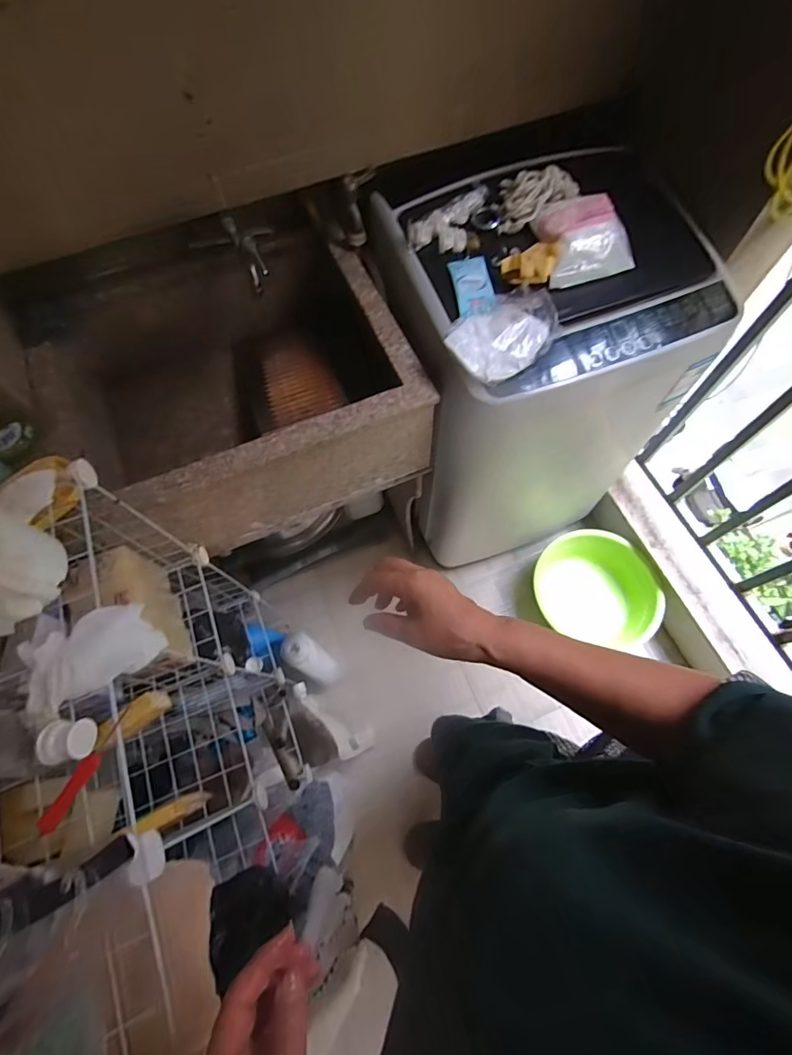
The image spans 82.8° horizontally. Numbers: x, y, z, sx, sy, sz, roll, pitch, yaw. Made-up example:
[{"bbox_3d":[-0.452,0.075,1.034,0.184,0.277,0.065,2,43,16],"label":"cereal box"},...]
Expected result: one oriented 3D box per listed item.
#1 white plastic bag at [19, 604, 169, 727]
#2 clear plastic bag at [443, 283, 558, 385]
[{"bbox_3d":[-0.307,0.126,0.450,0.107,0.064,0.088,-39,71,-13],"label":"white plastic bag"},{"bbox_3d":[0.157,-0.292,0.665,0.127,0.062,0.140,42,74,17],"label":"clear plastic bag"}]

